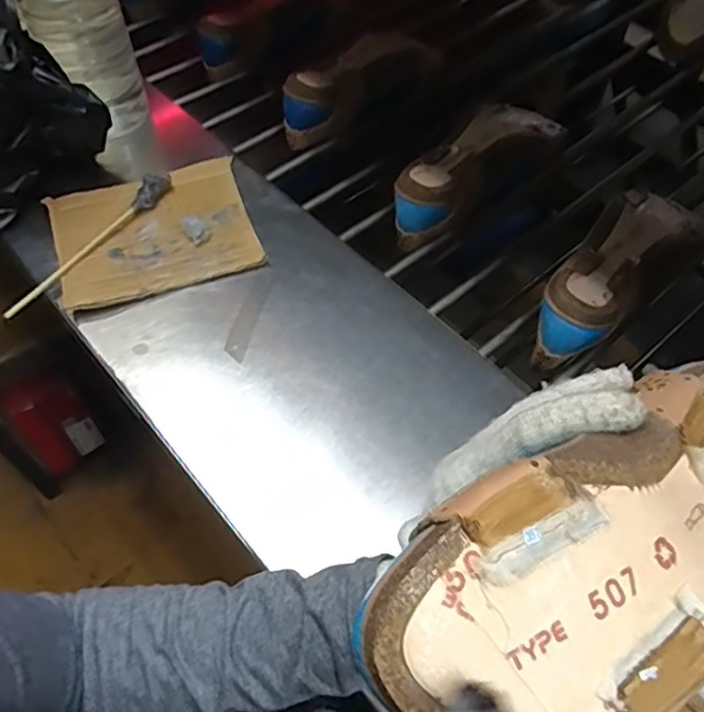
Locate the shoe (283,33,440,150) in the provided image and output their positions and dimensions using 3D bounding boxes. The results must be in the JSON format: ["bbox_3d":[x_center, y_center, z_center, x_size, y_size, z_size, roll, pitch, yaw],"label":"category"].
[{"bbox_3d":[0.010,-0.320,0.740,0.213,0.068,0.075,-34,62,-21],"label":"shoe"}]

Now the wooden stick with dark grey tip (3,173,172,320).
[{"bbox_3d":[-0.231,-0.107,0.555,0.016,0.017,0.201,29,60,18],"label":"wooden stick with dark grey tip"}]

